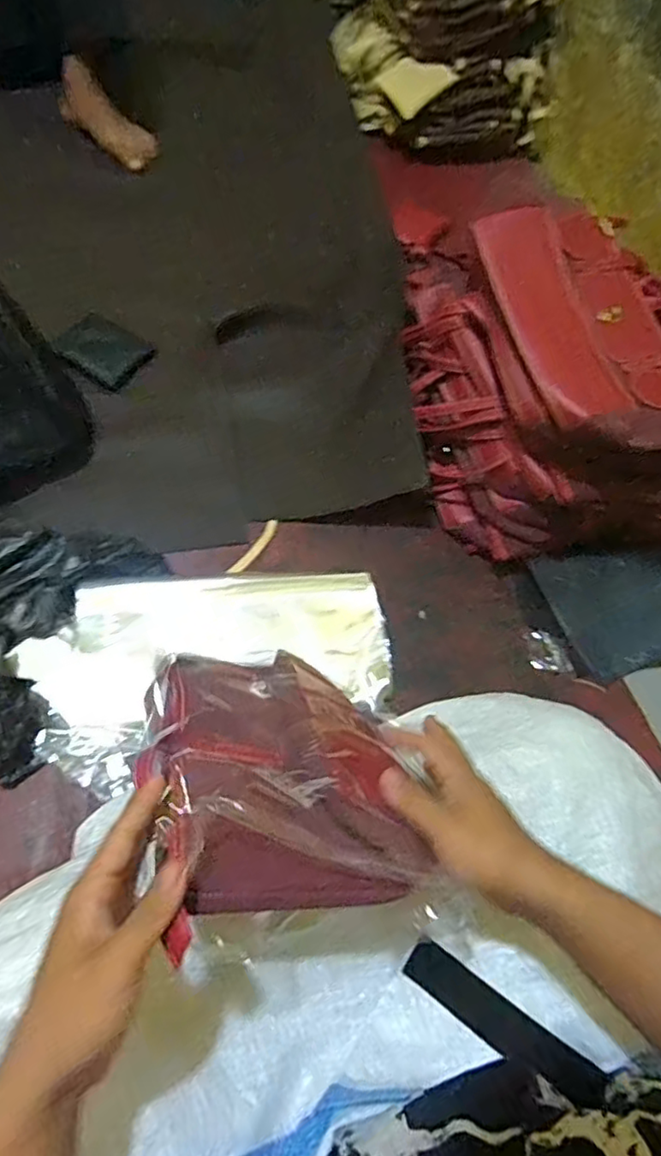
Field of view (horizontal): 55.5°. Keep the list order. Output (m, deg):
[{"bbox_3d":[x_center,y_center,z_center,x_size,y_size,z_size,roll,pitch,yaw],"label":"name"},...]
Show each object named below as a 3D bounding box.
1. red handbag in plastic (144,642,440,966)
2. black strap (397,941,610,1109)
[{"bbox_3d":[-0.044,0.131,0.498,0.192,0.324,0.053,10,102,-18],"label":"red handbag in plastic"},{"bbox_3d":[0.122,0.318,0.451,0.145,0.005,0.031,23,64,30],"label":"black strap"}]

